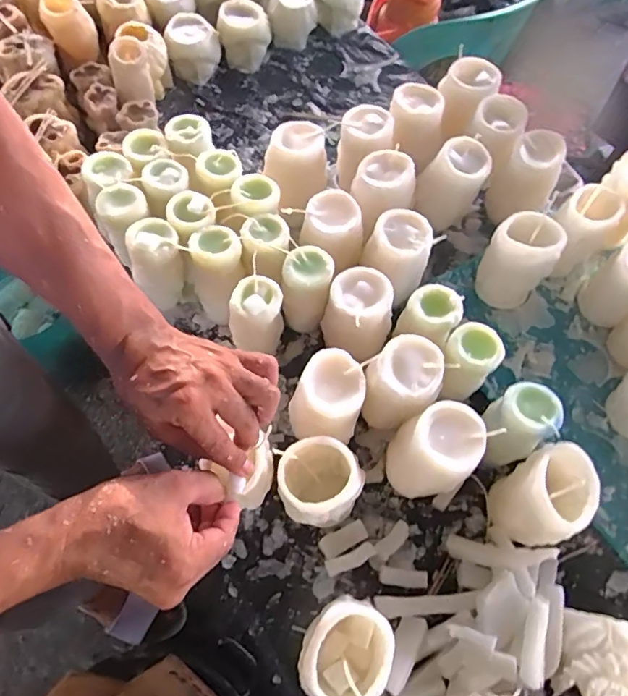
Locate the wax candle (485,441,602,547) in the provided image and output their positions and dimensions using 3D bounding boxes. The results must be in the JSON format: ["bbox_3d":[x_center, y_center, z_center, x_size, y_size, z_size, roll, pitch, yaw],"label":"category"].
[{"bbox_3d":[0.207,0.134,0.461,0.080,0.090,0.067,-41,72,-19],"label":"wax candle"}]

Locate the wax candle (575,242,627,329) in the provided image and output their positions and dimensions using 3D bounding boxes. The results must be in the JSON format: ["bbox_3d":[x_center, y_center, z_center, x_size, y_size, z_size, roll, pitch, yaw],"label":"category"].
[{"bbox_3d":[0.349,-0.078,0.561,0.067,0.105,0.059,-41,72,-19],"label":"wax candle"}]

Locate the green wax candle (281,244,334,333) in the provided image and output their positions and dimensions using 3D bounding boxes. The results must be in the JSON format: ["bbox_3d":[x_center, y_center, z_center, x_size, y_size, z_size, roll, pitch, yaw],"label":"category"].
[{"bbox_3d":[-0.008,-0.060,0.551,0.050,0.103,0.048,1,64,-2],"label":"green wax candle"}]

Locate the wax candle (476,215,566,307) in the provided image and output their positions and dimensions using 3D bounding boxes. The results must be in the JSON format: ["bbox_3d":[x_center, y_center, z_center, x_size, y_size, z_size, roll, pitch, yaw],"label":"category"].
[{"bbox_3d":[0.231,-0.099,0.572,0.070,0.098,0.066,36,68,14],"label":"wax candle"}]

